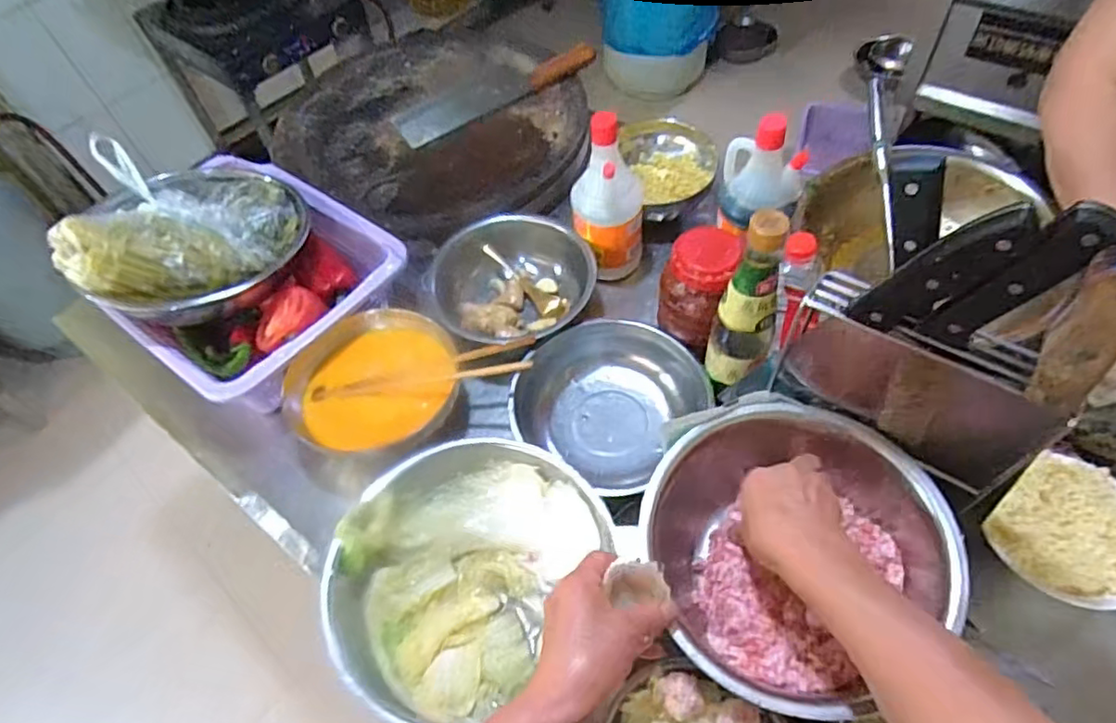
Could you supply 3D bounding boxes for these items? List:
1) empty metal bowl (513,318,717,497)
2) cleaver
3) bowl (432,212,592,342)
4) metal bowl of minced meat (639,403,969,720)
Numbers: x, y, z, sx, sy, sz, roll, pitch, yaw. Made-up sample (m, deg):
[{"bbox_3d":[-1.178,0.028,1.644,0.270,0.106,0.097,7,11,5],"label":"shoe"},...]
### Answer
[{"bbox_3d":[0.058,0.045,0.701,0.191,0.065,0.176,-2,55,4],"label":"empty metal bowl"},{"bbox_3d":[-0.105,-0.444,0.986,0.325,0.033,0.095,-26,57,-13],"label":"cleaver"},{"bbox_3d":[-0.056,-0.093,0.778,0.172,0.099,0.179,-2,55,4],"label":"bowl"},{"bbox_3d":[0.185,0.157,0.513,0.227,0.107,0.213,-2,55,4],"label":"metal bowl of minced meat"}]

